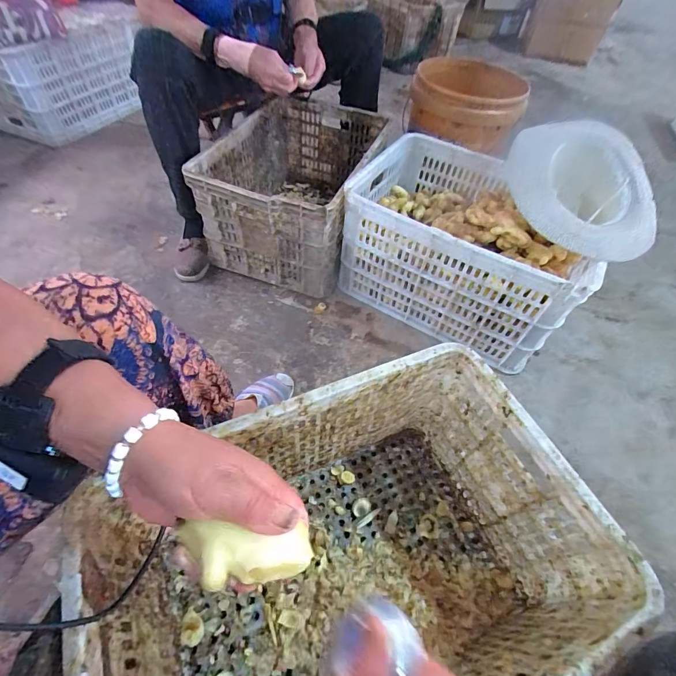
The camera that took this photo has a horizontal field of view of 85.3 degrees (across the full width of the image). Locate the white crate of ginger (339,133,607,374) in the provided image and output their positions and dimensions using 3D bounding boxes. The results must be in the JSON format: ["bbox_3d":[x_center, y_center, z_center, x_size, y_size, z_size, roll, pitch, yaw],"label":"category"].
[{"bbox_3d":[0.299,-0.223,0.902,0.495,0.280,0.367,27,54,15],"label":"white crate of ginger"}]

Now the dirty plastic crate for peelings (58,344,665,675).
[{"bbox_3d":[0.013,0.292,0.479,0.519,0.279,0.349,-18,56,-19],"label":"dirty plastic crate for peelings"}]

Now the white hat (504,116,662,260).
[{"bbox_3d":[0.517,-0.320,0.753,0.227,0.147,0.328,2,53,-4],"label":"white hat"}]

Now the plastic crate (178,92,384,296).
[{"bbox_3d":[-0.109,-0.399,1.008,0.348,0.283,0.507,16,52,7],"label":"plastic crate"}]

